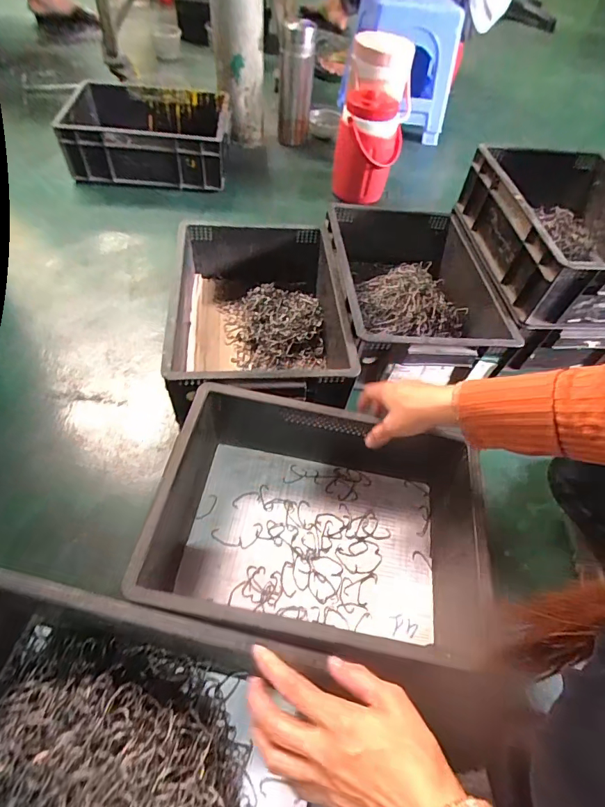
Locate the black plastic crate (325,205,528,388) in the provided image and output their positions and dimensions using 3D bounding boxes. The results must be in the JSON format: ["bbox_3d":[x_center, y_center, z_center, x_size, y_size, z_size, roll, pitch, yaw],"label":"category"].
[{"bbox_3d":[0.176,-0.189,0.721,0.257,0.114,0.347,-3,54,-9],"label":"black plastic crate"}]

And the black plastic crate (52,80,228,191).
[{"bbox_3d":[-0.342,-0.604,0.969,0.337,0.112,0.277,2,54,-6],"label":"black plastic crate"}]

